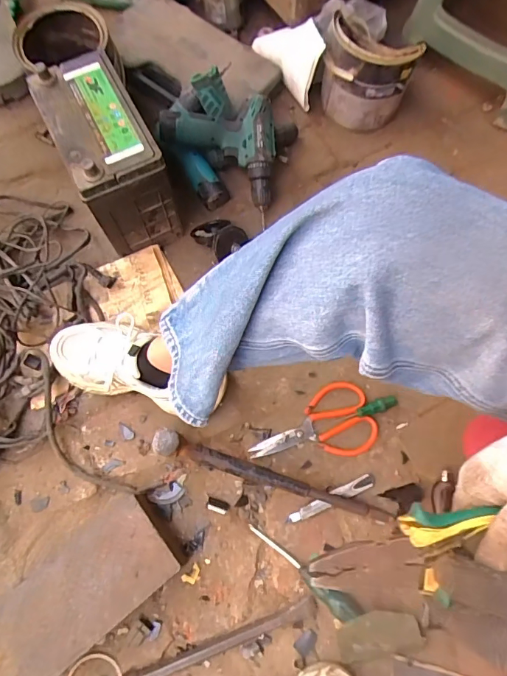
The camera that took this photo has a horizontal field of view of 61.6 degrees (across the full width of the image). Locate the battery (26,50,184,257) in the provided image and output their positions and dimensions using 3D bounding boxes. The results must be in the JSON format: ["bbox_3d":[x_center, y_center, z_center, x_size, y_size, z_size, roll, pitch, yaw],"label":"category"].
[{"bbox_3d":[-0.207,-0.254,0.639,0.112,0.208,0.189,-27,76,-9],"label":"battery"}]

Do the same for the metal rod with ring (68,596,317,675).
[{"bbox_3d":[-0.082,0.403,0.563,0.333,0.016,0.071,-21,75,-7],"label":"metal rod with ring"}]

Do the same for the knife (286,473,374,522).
[{"bbox_3d":[0.114,0.234,0.618,0.139,0.012,0.020,-23,75,-8],"label":"knife"}]

